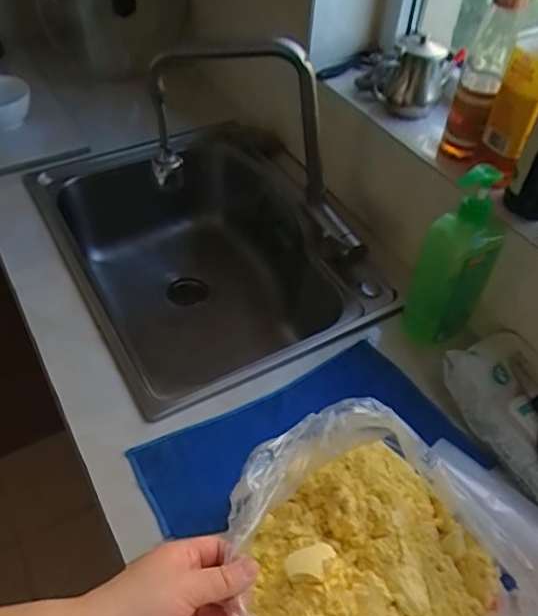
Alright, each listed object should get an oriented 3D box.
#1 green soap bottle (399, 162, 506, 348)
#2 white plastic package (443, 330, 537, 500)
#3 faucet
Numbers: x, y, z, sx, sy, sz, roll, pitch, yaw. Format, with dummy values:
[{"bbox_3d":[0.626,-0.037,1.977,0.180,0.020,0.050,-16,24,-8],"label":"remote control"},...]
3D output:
[{"bbox_3d":[0.242,-0.061,0.731,0.082,0.252,0.084,-33,58,-28],"label":"green soap bottle"},{"bbox_3d":[0.334,0.147,0.684,0.131,0.051,0.276,-20,52,-19],"label":"white plastic package"},{"bbox_3d":[-0.004,-0.233,0.838,0.346,0.293,0.142,23,51,16],"label":"faucet"}]

